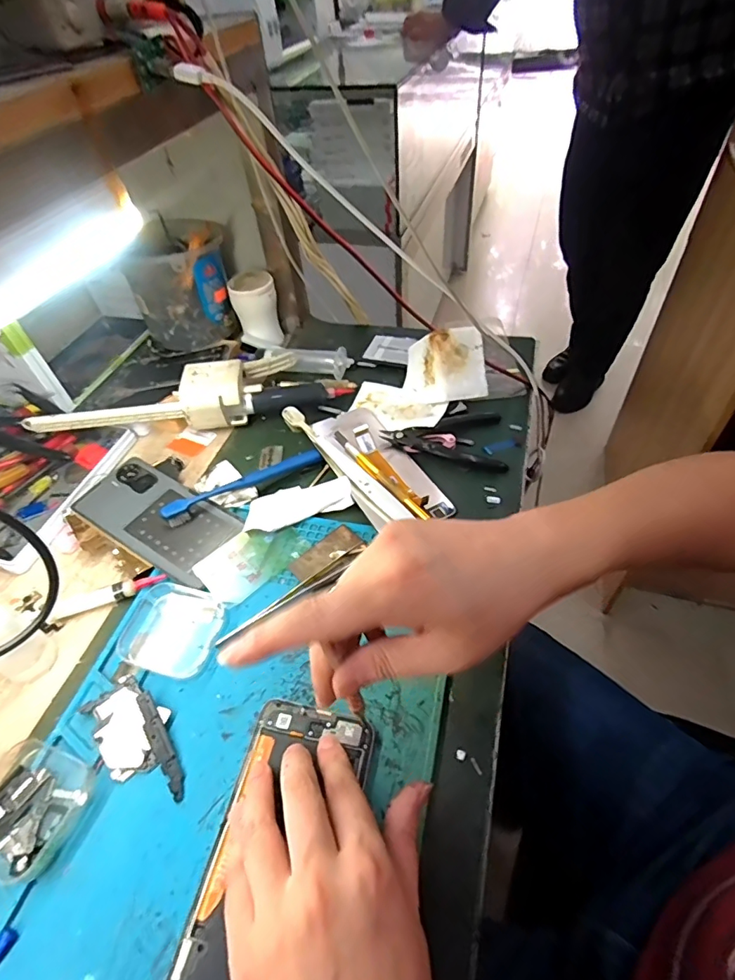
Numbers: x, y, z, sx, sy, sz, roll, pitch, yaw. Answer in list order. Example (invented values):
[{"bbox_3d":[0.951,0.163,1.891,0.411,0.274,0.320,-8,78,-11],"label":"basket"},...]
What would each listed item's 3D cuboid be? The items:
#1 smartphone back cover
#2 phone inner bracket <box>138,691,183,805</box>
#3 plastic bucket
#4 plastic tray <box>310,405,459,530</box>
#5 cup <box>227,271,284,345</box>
[{"bbox_3d":[-0.188,0.023,0.435,0.157,0.010,0.074,24,55,24],"label":"smartphone back cover"},{"bbox_3d":[-0.133,0.163,0.311,0.010,0.004,0.071,-19,57,-33],"label":"phone inner bracket"},{"bbox_3d":[-0.224,-0.252,0.593,0.106,0.115,0.111,-14,49,-7],"label":"plastic bucket"},{"bbox_3d":[0.007,-0.024,0.451,0.070,0.017,0.152,-26,52,-17],"label":"plastic tray"},{"bbox_3d":[-0.136,-0.220,0.599,0.054,0.074,0.053,-13,49,-7],"label":"cup"}]

